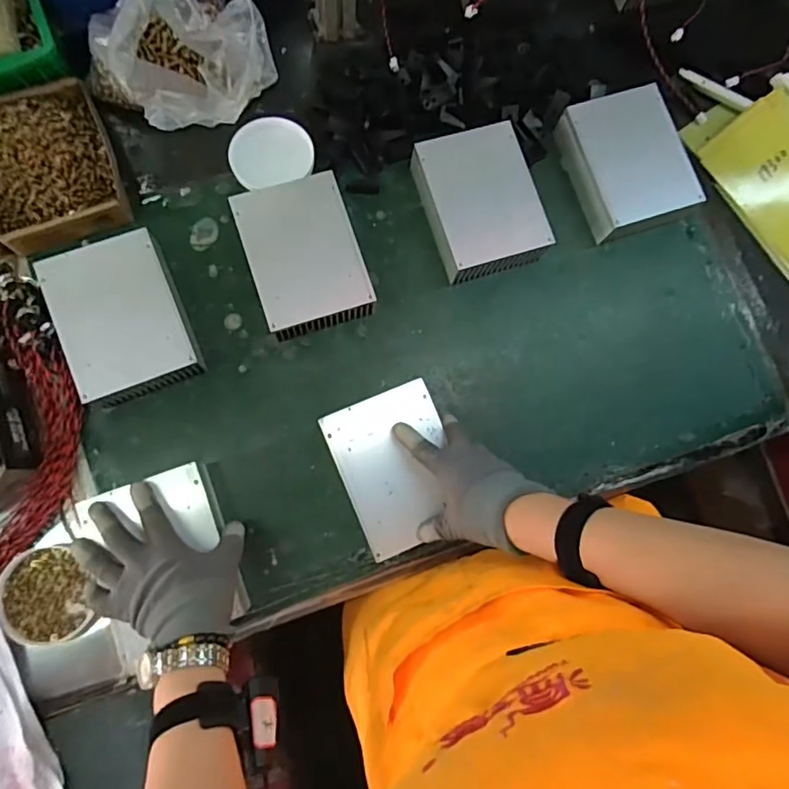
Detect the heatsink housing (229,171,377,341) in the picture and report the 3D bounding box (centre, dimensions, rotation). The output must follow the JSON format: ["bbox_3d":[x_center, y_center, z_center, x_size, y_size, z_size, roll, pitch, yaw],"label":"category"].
[{"bbox_3d":[-0.100,-0.156,0.619,0.122,0.047,0.157,-18,84,-7],"label":"heatsink housing"}]

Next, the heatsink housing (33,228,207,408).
[{"bbox_3d":[-0.292,-0.083,0.594,0.125,0.043,0.162,-21,85,-6],"label":"heatsink housing"}]

